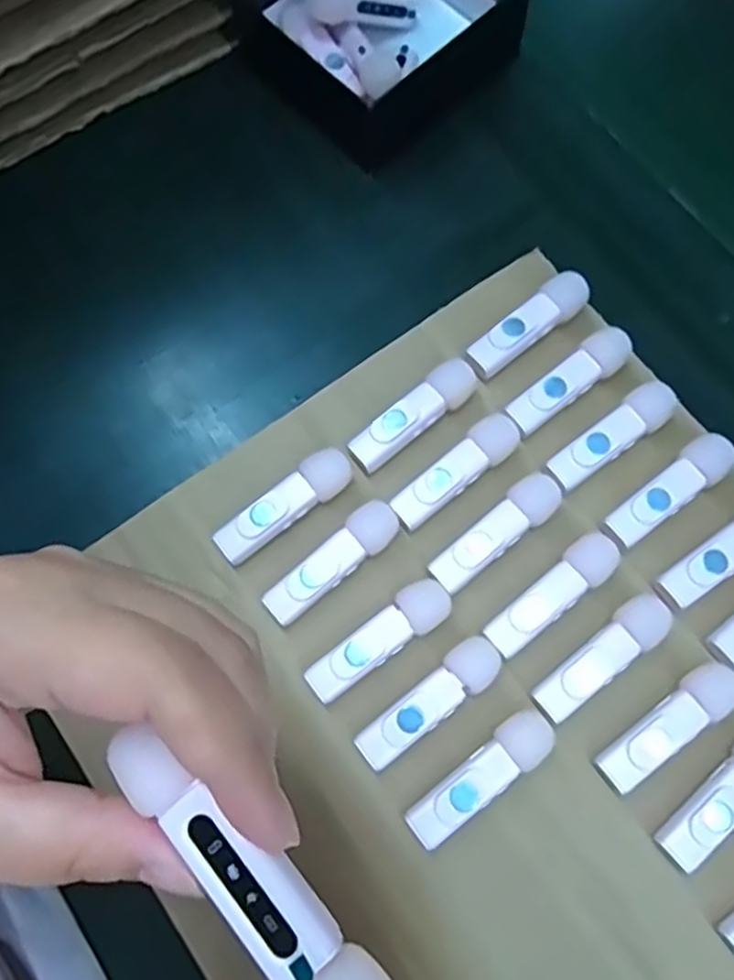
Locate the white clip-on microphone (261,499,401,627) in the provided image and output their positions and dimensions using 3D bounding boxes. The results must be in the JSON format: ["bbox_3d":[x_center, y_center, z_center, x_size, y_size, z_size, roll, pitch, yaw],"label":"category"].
[{"bbox_3d":[-0.014,0.030,0.298,0.064,0.010,0.018,-39,79,-7],"label":"white clip-on microphone"}]

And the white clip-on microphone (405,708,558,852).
[{"bbox_3d":[0.044,0.109,0.275,0.064,0.016,0.018,-36,79,-7],"label":"white clip-on microphone"}]

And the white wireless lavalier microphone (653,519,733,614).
[{"bbox_3d":[0.148,0.025,0.294,0.067,0.009,0.017,-34,78,-6],"label":"white wireless lavalier microphone"}]

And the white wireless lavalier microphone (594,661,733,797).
[{"bbox_3d":[0.117,0.091,0.278,0.063,0.014,0.017,-36,79,-7],"label":"white wireless lavalier microphone"}]

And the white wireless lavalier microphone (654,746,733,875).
[{"bbox_3d":[0.136,0.115,0.271,0.064,0.013,0.017,-39,79,-7],"label":"white wireless lavalier microphone"}]

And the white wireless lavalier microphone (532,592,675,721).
[{"bbox_3d":[0.095,0.066,0.286,0.064,0.011,0.018,-40,79,-8],"label":"white wireless lavalier microphone"}]

